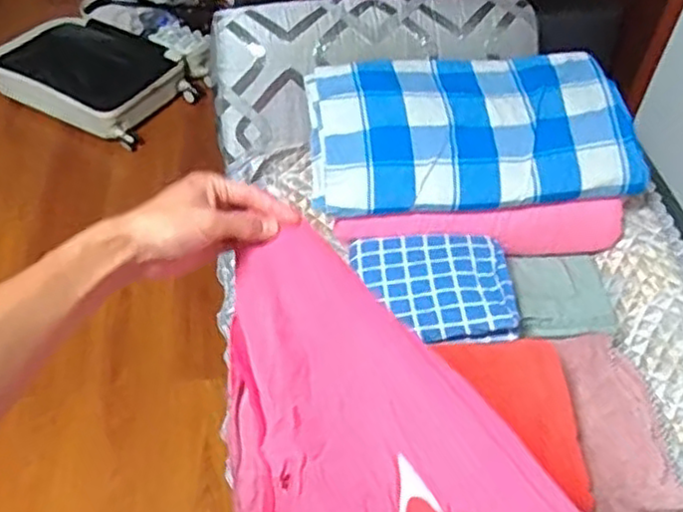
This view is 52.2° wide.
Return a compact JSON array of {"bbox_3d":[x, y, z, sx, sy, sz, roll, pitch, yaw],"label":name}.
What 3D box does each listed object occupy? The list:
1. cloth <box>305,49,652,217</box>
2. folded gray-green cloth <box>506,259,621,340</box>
[{"bbox_3d":[0.237,-0.245,1.320,0.585,0.108,0.337,-1,49,-5],"label":"cloth"},{"bbox_3d":[0.398,0.069,1.288,0.198,0.028,0.178,-5,49,-8],"label":"folded gray-green cloth"}]

